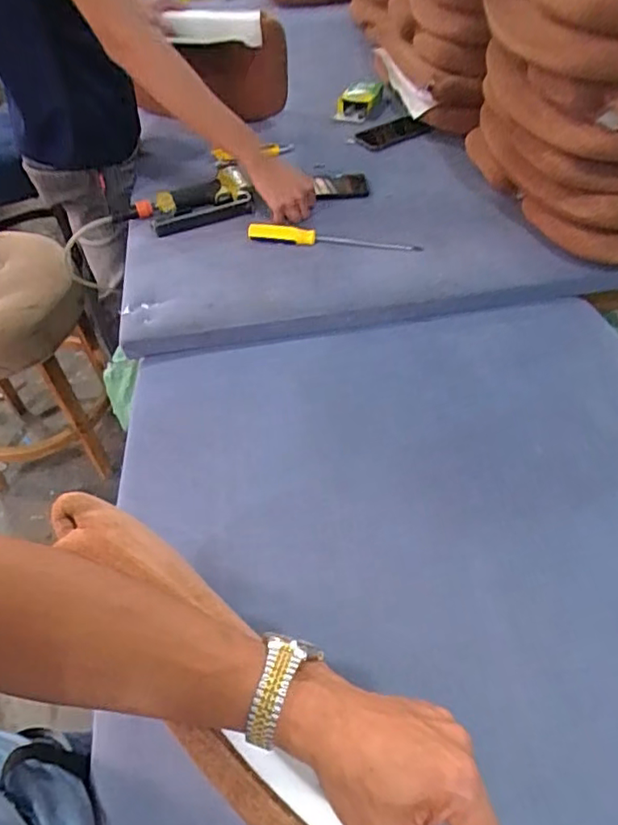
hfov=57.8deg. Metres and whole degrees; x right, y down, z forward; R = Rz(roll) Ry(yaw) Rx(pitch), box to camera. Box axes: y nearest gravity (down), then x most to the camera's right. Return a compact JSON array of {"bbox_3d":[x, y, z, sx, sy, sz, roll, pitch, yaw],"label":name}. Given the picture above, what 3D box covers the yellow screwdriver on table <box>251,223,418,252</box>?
[{"bbox_3d":[0.040,-0.285,0.914,0.282,0.024,0.027,5,50,7],"label":"yellow screwdriver on table"}]

